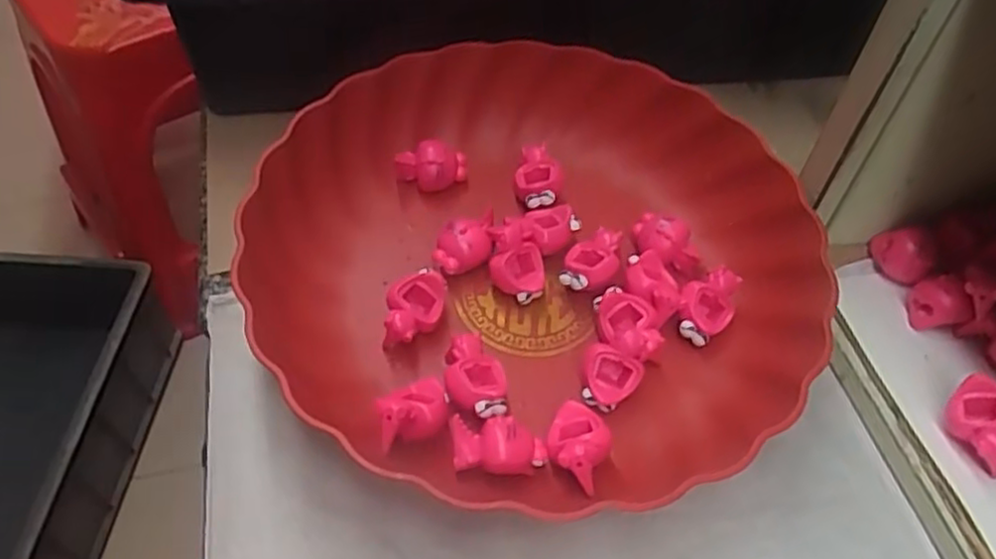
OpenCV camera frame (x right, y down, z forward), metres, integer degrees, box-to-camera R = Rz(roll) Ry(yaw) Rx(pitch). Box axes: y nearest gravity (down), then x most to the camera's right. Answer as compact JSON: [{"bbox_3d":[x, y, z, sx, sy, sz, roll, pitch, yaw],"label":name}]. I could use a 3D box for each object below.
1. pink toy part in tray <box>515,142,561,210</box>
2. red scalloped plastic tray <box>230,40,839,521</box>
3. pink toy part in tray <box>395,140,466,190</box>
[{"bbox_3d":[0.020,-0.051,0.367,0.022,0.015,0.032,-1,51,-4],"label":"pink toy part in tray"},{"bbox_3d":[0.018,-0.014,0.325,0.241,0.044,0.235,18,52,11],"label":"red scalloped plastic tray"},{"bbox_3d":[-0.034,-0.057,0.371,0.035,0.025,0.013,0,51,-4],"label":"pink toy part in tray"}]

